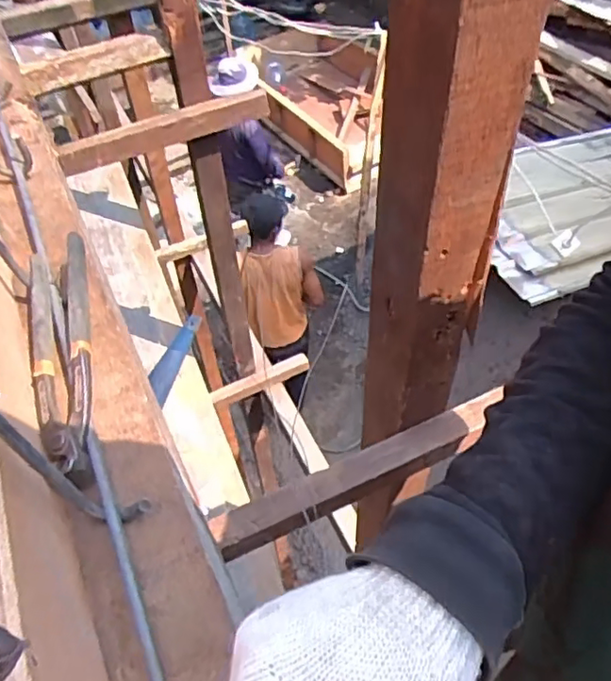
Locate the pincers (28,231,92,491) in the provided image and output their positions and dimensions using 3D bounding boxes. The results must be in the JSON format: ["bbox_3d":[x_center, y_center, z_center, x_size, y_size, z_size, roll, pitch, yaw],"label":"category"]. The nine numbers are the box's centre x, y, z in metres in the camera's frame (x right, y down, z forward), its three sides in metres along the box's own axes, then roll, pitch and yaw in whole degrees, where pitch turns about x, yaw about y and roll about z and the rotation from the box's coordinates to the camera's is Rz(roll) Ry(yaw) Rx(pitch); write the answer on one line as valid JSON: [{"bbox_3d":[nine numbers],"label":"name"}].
[{"bbox_3d":[-0.187,0.005,0.464,0.049,0.033,0.226,-15,50,-7],"label":"pincers"}]

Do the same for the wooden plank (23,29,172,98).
[{"bbox_3d":[-0.312,-0.420,0.904,0.215,0.040,0.045,-23,52,-14],"label":"wooden plank"}]

